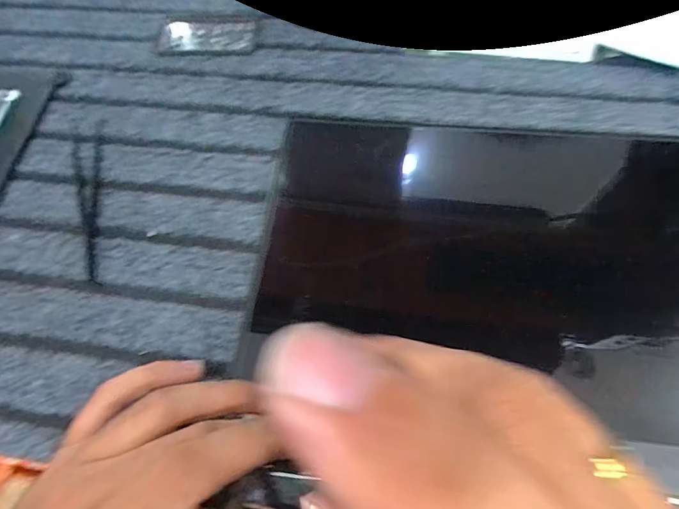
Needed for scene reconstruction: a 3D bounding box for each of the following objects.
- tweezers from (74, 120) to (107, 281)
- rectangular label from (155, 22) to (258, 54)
[{"bbox_3d":[-0.162,-0.037,0.261,0.019,0.004,0.117,-11,64,-2],"label":"tweezers"},{"bbox_3d":[-0.105,-0.173,0.325,0.076,0.004,0.036,-2,64,3],"label":"rectangular label"}]

